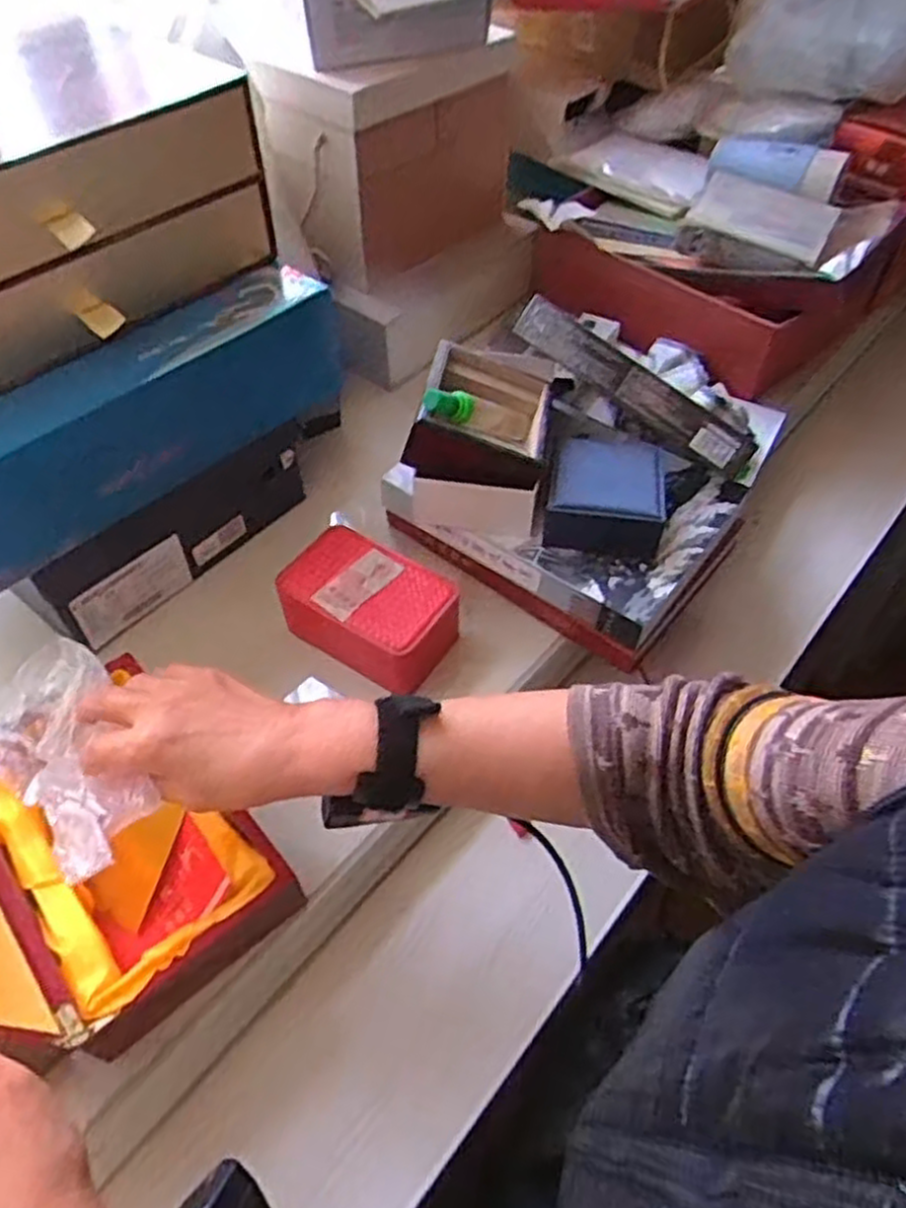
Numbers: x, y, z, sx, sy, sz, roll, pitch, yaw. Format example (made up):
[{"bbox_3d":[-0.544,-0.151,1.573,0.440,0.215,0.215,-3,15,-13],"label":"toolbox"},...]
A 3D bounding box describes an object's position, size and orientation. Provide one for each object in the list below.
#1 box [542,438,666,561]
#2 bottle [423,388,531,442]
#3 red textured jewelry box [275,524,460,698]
[{"bbox_3d":[0.120,-0.087,0.602,0.088,0.053,0.083,6,52,5],"label":"box"},{"bbox_3d":[0.022,-0.149,0.596,0.110,0.022,0.018,0,39,-51],"label":"bottle"},{"bbox_3d":[-0.064,0.003,0.605,0.137,0.057,0.085,26,57,19],"label":"red textured jewelry box"}]

